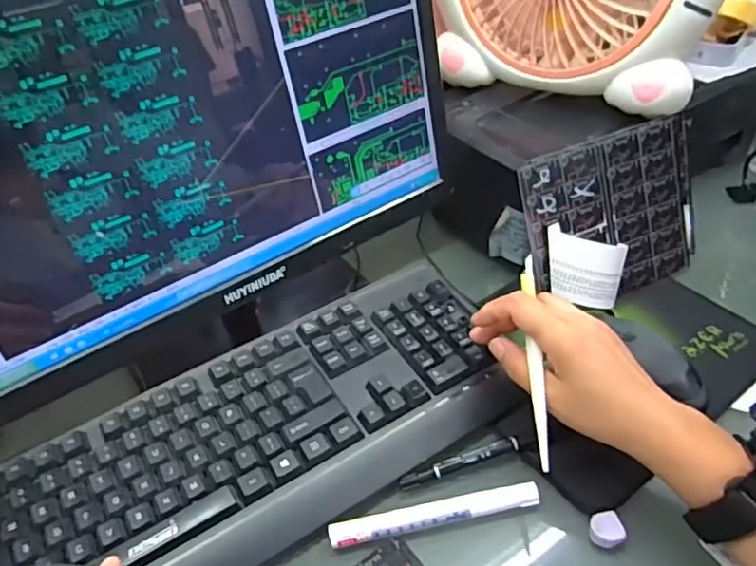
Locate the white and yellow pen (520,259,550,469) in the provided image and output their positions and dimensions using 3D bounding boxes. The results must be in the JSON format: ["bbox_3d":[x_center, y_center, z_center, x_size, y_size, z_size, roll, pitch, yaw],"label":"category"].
[{"bbox_3d":[0.106,0.049,0.404,0.009,0.009,0.149,-1,64,5],"label":"white and yellow pen"}]

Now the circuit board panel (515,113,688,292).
[{"bbox_3d":[0.215,-0.060,0.548,0.174,0.145,0.011,-19,18,-15],"label":"circuit board panel"}]

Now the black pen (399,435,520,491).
[{"bbox_3d":[0.060,0.131,0.437,0.091,0.011,0.010,-15,42,-11],"label":"black pen"}]

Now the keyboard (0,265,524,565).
[{"bbox_3d":[-0.095,0.119,0.442,0.426,0.038,0.155,-24,44,-21],"label":"keyboard"}]

